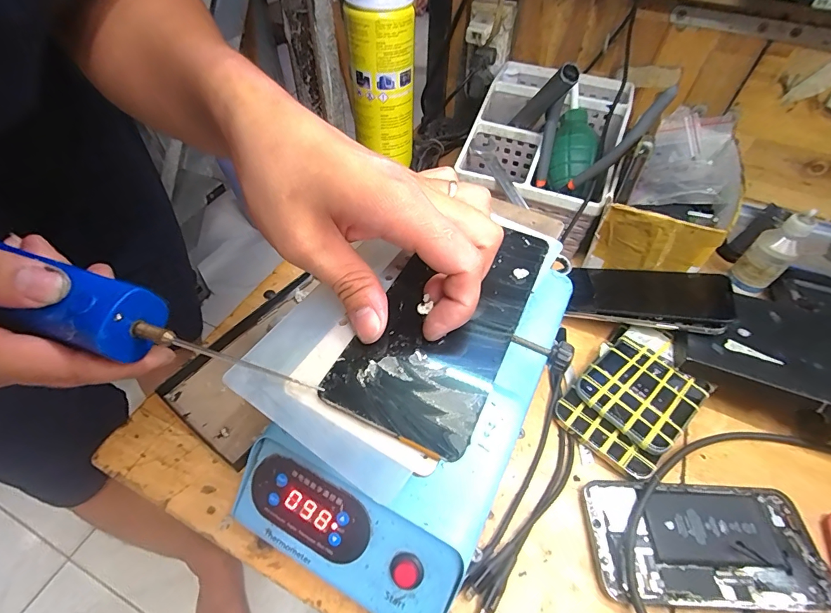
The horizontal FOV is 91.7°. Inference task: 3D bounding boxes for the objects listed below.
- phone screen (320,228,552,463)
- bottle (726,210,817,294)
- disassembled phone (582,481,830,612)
[{"bbox_3d":[0.018,0.003,0.216,0.070,0.004,0.146,23,55,15],"label":"phone screen"},{"bbox_3d":[0.337,-0.052,0.380,0.026,0.087,0.034,-30,59,-23],"label":"bottle"},{"bbox_3d":[0.187,0.154,0.263,0.139,0.012,0.068,3,52,0],"label":"disassembled phone"}]

